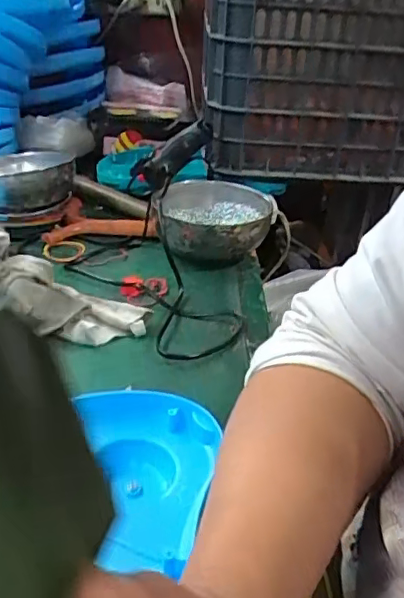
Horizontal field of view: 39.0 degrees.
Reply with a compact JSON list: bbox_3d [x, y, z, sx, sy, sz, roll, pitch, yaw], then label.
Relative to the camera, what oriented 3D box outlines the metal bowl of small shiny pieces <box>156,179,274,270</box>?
[{"bbox_3d":[0.016,-0.086,0.708,0.137,0.081,0.133,3,30,-2],"label":"metal bowl of small shiny pieces"}]

